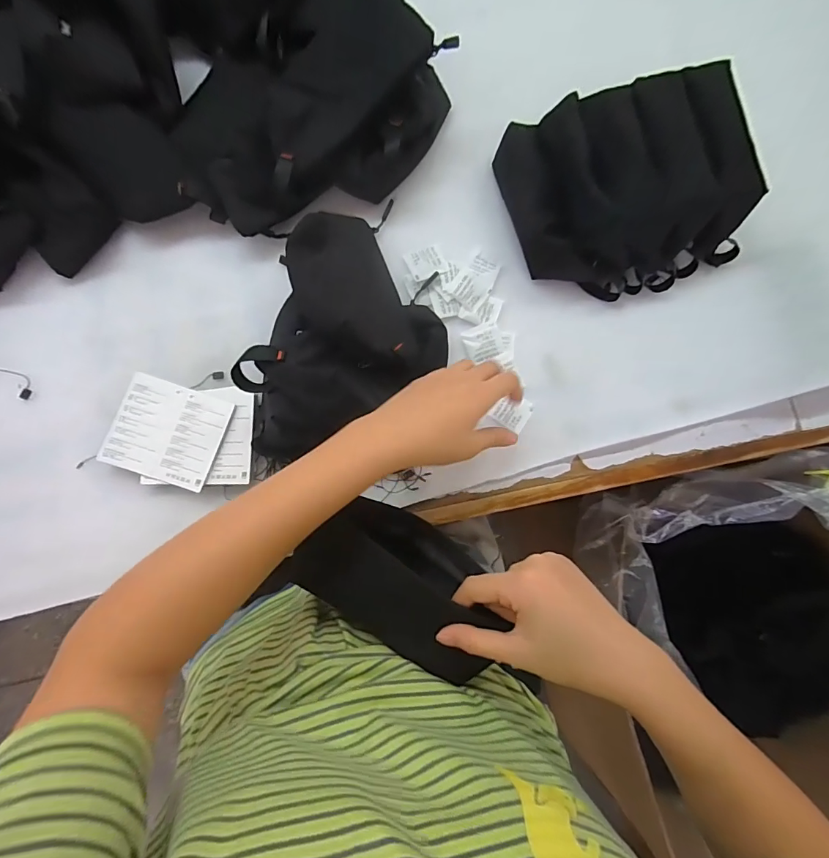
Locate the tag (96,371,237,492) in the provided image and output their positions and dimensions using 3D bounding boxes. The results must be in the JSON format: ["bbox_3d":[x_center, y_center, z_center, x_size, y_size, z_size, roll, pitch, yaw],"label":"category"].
[{"bbox_3d":[-0.234,0.003,0.409,0.100,0.006,0.089,19,80,-3],"label":"tag"}]

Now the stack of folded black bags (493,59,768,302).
[{"bbox_3d":[0.232,-0.260,0.459,0.240,0.092,0.204,-15,83,-7],"label":"stack of folded black bags"}]

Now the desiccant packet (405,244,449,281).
[{"bbox_3d":[0.013,-0.182,0.469,0.041,0.009,0.037,-22,84,-8],"label":"desiccant packet"}]

